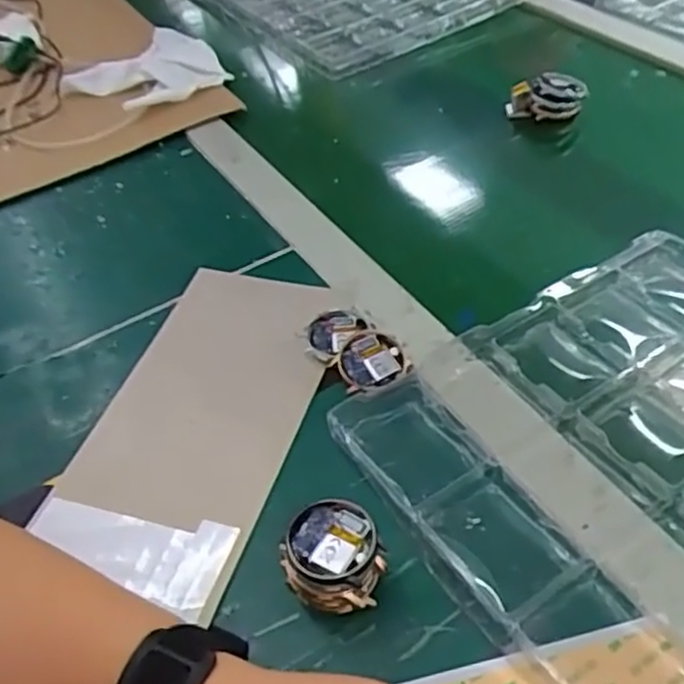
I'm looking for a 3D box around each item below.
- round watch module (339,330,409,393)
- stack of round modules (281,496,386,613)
[{"bbox_3d":[0.021,0.011,0.466,0.043,0.010,0.044,-4,45,4],"label":"round watch module"},{"bbox_3d":[-0.004,0.111,0.363,0.045,0.037,0.045,-25,48,-16],"label":"stack of round modules"}]

